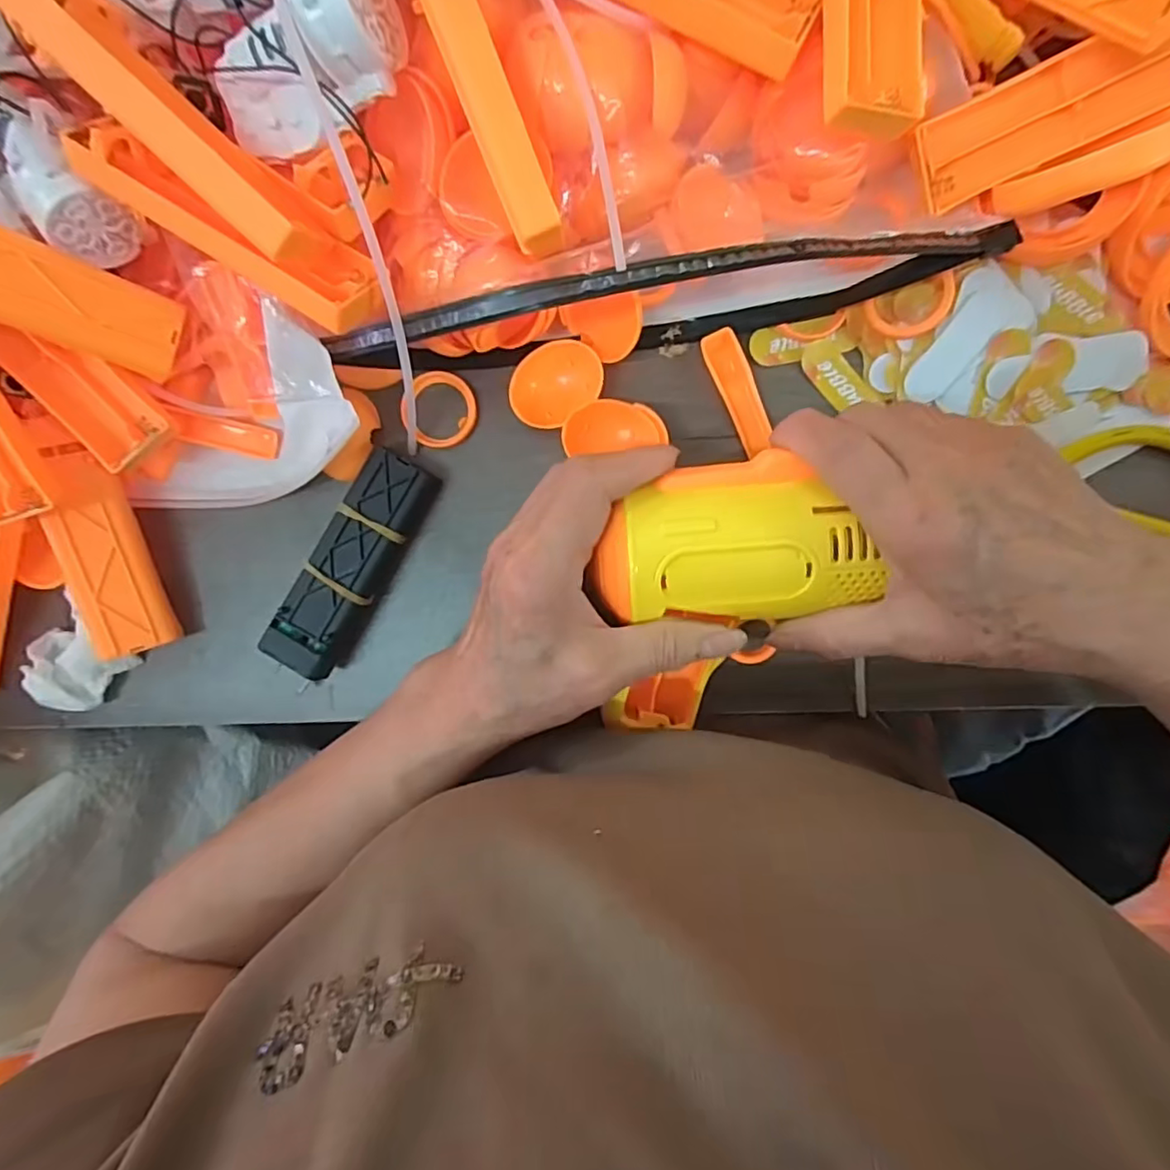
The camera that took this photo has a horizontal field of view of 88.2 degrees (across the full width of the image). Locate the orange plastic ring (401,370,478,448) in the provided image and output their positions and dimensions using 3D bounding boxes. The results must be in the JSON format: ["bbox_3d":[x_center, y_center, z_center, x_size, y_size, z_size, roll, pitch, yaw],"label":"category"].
[{"bbox_3d":[-0.069,-0.083,0.286,0.034,0.007,0.034,0,94,3],"label":"orange plastic ring"}]

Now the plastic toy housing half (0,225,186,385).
[{"bbox_3d":[-0.215,-0.114,0.223,0.108,0.013,0.034,15,97,-41],"label":"plastic toy housing half"}]

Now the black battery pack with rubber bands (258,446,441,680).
[{"bbox_3d":[-0.108,-0.010,0.284,0.032,0.024,0.108,31,95,0],"label":"black battery pack with rubber bands"}]

